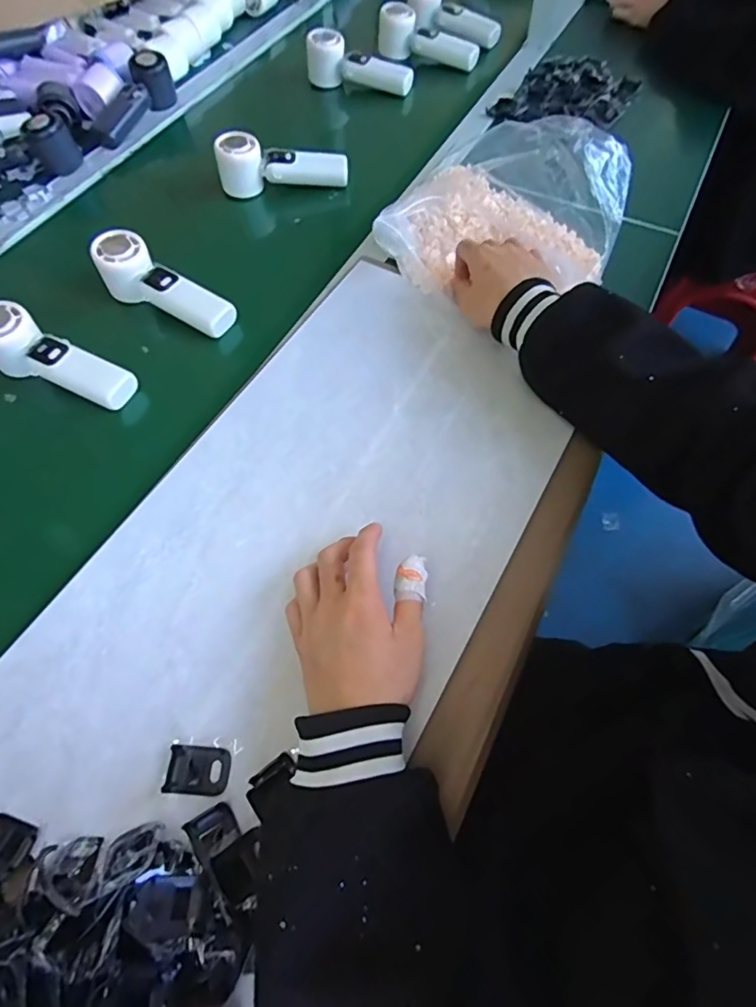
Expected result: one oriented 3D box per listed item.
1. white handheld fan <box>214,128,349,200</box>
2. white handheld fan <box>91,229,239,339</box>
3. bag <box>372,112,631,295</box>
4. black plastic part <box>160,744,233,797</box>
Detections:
[{"bbox_3d":[-0.125,-0.446,0.674,0.165,0.055,0.044,-4,63,-1],"label":"white handheld fan"},{"bbox_3d":[-0.237,-0.239,0.563,0.165,0.044,0.060,30,67,15],"label":"white handheld fan"},{"bbox_3d":[0.152,-0.337,0.575,0.230,0.085,0.257,23,65,9],"label":"bag"},{"bbox_3d":[-0.124,0.184,0.355,0.040,0.010,0.030,3,63,2],"label":"black plastic part"}]

